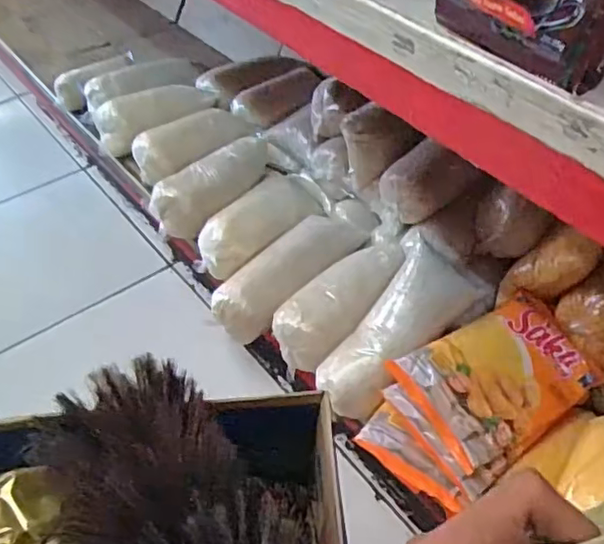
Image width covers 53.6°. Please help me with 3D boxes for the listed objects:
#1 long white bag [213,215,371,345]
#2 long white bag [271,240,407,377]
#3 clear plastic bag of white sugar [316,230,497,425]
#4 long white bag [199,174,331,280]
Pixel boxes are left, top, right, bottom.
[{"bbox_3d":[-0.016,-0.008,0.748,0.216,0.067,0.074,-38,58,-14],"label":"long white bag"},{"bbox_3d":[0.051,0.031,0.709,0.201,0.055,0.070,-45,61,-13],"label":"long white bag"},{"bbox_3d":[0.104,0.064,0.673,0.100,0.080,0.217,37,76,28],"label":"clear plastic bag of white sugar"},{"bbox_3d":[-0.048,-0.074,0.817,0.204,0.056,0.081,-35,57,-29],"label":"long white bag"}]

